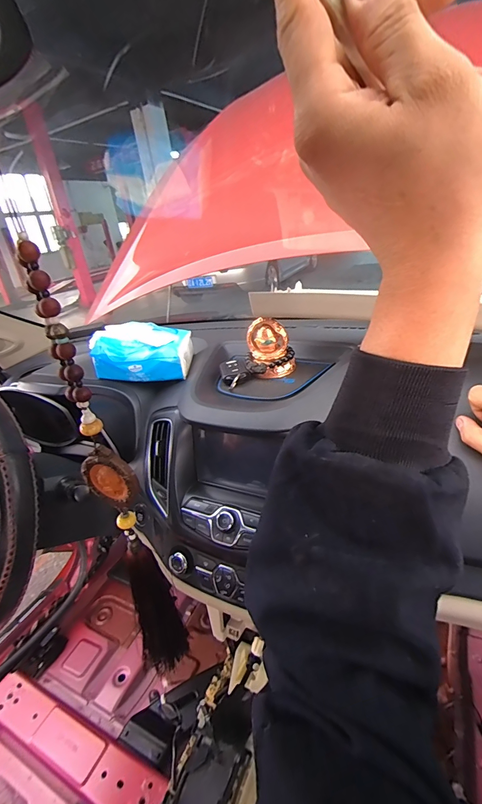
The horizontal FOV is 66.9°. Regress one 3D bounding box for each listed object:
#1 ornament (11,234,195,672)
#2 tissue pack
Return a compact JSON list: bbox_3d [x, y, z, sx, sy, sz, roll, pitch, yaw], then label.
[{"bbox_3d":[-0.103,0.095,0.314,0.041,0.416,0.044,-18,29,-20],"label":"ornament"},{"bbox_3d":[-0.169,-0.087,0.630,0.160,0.083,0.093,-7,27,2],"label":"tissue pack"}]

